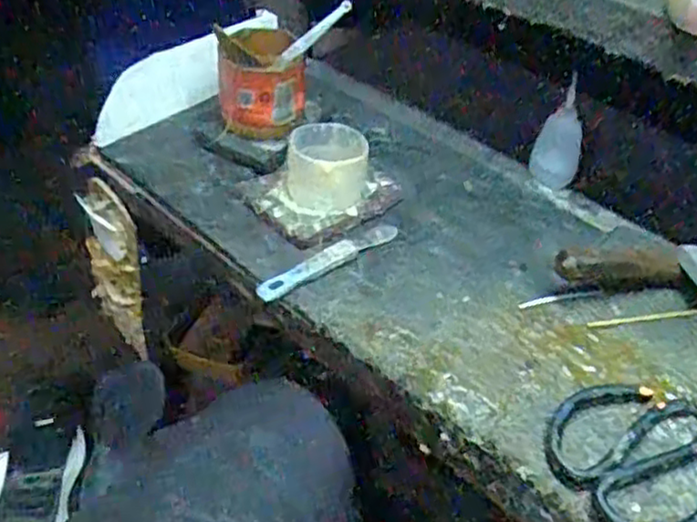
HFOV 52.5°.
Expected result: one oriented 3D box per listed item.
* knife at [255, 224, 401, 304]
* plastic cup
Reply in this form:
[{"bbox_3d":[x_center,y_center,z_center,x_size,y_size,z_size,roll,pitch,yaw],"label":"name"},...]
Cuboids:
[{"bbox_3d":[-0.013,-0.001,0.573,0.138,0.012,0.019,-28,53,-27],"label":"knife"},{"bbox_3d":[-0.018,-0.077,0.618,0.069,0.052,0.077,-1,45,-3],"label":"plastic cup"}]

